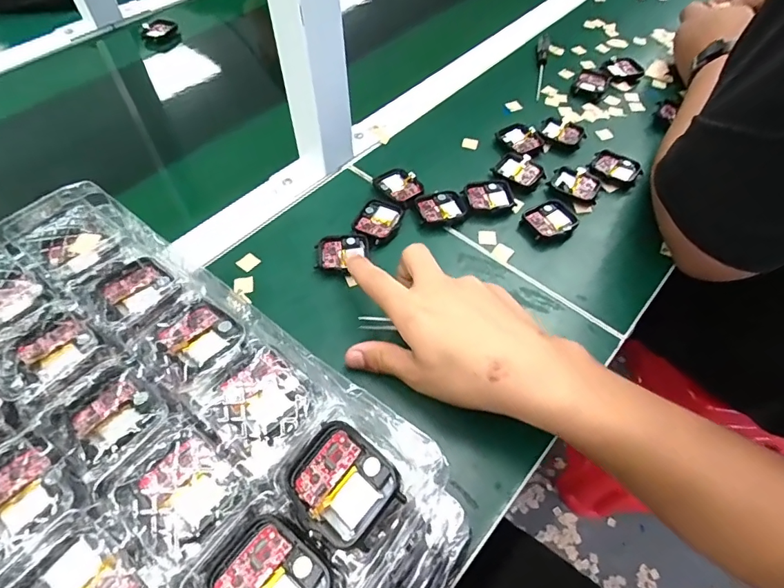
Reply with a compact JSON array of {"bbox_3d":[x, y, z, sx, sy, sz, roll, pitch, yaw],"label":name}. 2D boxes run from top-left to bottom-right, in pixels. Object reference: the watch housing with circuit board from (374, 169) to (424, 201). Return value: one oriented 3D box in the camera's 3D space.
[{"bbox_3d":[0.008,-0.101,0.448,0.038,0.012,0.044,-30,60,-19],"label":"watch housing with circuit board"}]

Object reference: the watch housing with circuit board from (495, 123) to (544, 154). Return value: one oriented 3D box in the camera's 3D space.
[{"bbox_3d":[0.133,-0.163,0.489,0.038,0.008,0.042,-30,60,-19],"label":"watch housing with circuit board"}]

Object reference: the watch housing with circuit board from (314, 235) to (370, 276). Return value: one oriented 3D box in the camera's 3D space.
[{"bbox_3d":[-0.041,-0.034,0.396,0.046,0.007,0.035,-10,56,-6],"label":"watch housing with circuit board"}]

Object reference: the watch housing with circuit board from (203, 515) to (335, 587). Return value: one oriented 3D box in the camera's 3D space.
[{"bbox_3d":[-0.047,0.111,0.180,0.043,0.006,0.038,33,61,21],"label":"watch housing with circuit board"}]

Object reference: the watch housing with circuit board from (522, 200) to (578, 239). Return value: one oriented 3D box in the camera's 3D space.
[{"bbox_3d":[0.144,-0.067,0.424,0.043,0.009,0.038,-24,58,-16],"label":"watch housing with circuit board"}]

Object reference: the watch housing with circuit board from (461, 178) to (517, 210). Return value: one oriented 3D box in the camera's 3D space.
[{"bbox_3d":[0.091,-0.093,0.441,0.045,0.008,0.040,-12,56,-8],"label":"watch housing with circuit board"}]

